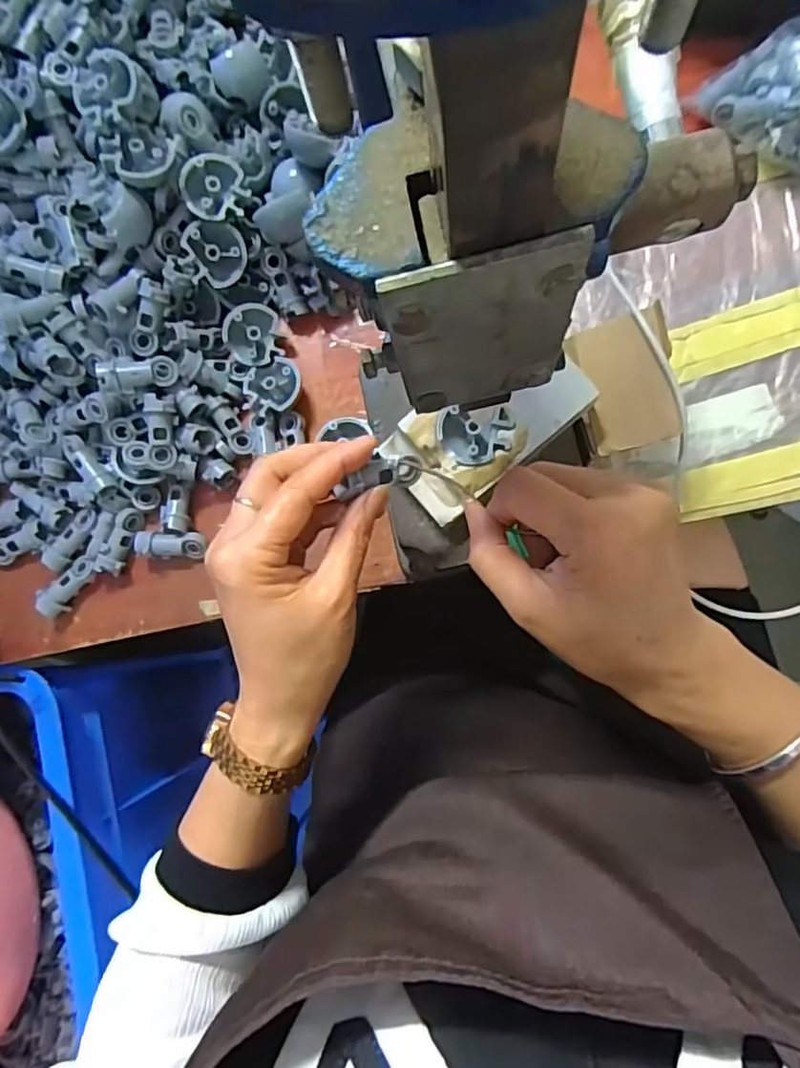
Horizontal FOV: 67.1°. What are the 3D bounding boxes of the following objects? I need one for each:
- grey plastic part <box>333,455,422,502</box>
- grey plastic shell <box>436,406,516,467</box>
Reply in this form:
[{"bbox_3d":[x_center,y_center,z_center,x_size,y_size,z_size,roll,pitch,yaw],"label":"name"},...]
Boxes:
[{"bbox_3d":[-0.009,-0.027,0.287,0.041,0.016,0.014,-20,80,-24],"label":"grey plastic part"},{"bbox_3d":[0.039,-0.051,0.318,0.039,0.012,0.030,4,84,8],"label":"grey plastic shell"}]

